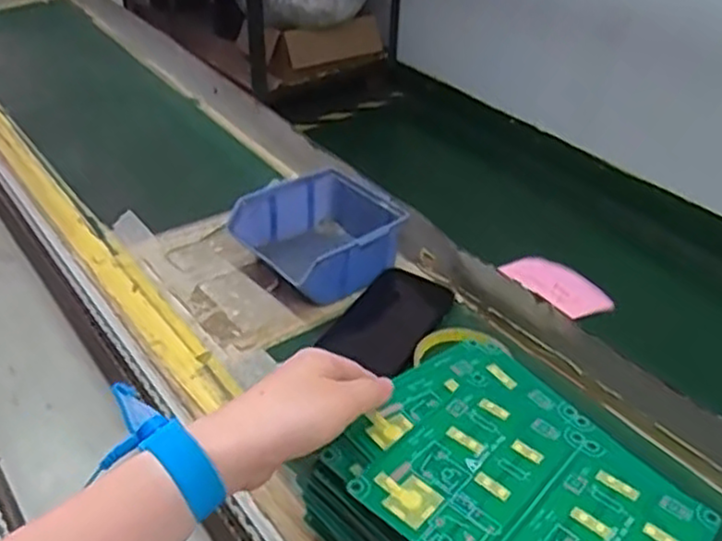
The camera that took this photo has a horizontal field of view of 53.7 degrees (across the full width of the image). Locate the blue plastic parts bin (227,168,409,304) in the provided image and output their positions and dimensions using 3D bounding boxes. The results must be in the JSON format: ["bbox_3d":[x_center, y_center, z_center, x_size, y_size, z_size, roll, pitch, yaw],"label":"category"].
[{"bbox_3d":[-0.034,-0.030,0.701,0.140,0.075,0.125,-27,47,-32],"label":"blue plastic parts bin"}]

